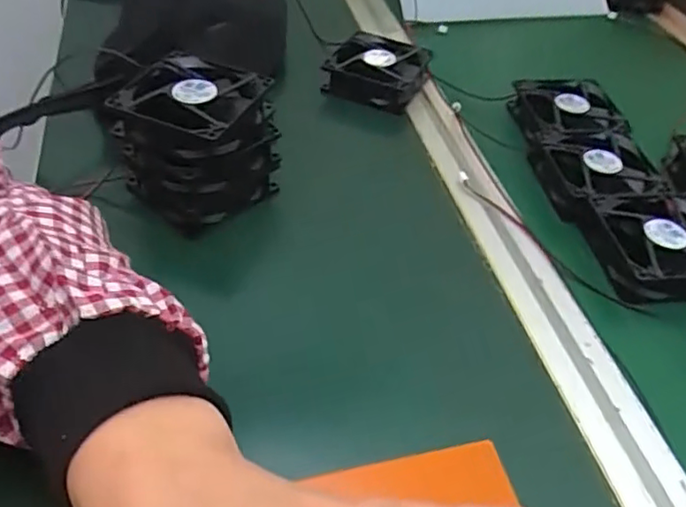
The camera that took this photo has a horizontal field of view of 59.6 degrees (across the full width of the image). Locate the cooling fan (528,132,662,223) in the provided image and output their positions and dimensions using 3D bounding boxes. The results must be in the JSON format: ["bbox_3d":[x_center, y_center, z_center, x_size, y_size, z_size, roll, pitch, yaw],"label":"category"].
[{"bbox_3d":[0.194,-0.061,0.462,0.077,0.025,0.078,-2,47,-8],"label":"cooling fan"}]

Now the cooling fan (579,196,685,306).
[{"bbox_3d":[0.218,-0.003,0.408,0.081,0.022,0.085,1,46,-6],"label":"cooling fan"}]

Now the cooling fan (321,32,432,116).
[{"bbox_3d":[0.034,-0.171,0.545,0.082,0.027,0.085,20,47,12],"label":"cooling fan"}]

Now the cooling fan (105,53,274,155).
[{"bbox_3d":[-0.100,-0.099,0.393,0.088,0.025,0.079,15,47,8],"label":"cooling fan"}]

